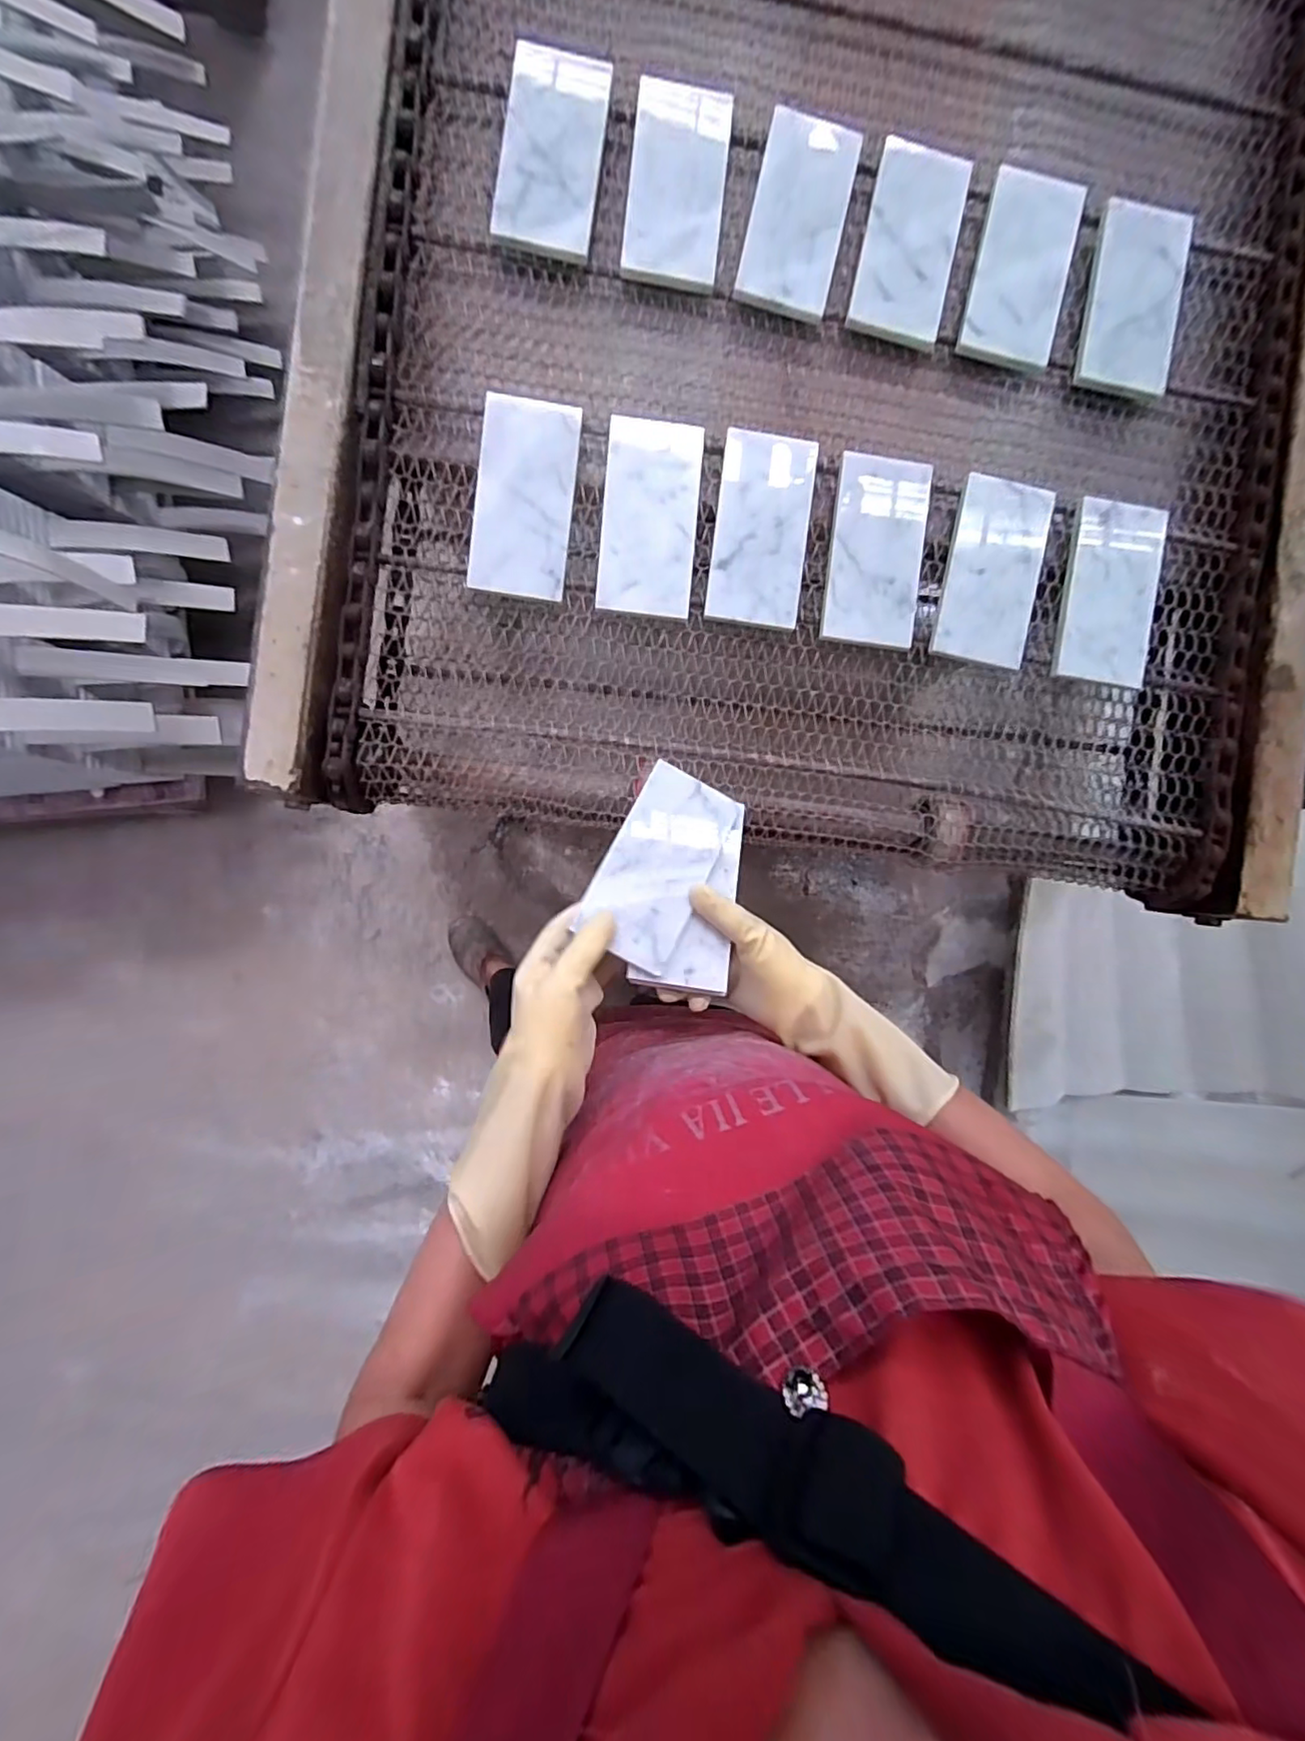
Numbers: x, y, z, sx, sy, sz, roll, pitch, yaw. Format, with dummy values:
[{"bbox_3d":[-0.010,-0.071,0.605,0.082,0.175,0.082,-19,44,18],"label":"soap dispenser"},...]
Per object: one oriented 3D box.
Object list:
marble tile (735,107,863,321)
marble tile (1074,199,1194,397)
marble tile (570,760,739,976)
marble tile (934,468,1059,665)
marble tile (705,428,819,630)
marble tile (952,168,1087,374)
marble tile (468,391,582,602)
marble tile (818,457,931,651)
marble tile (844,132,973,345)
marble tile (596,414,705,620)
[{"bbox_3d":[0.123,-0.546,0.503,0.077,0.011,0.152,13,90,-6],"label":"marble tile"},{"bbox_3d":[0.430,-0.507,0.536,0.085,0.010,0.153,7,96,-8],"label":"marble tile"},{"bbox_3d":[0.007,-0.007,0.464,0.076,0.008,0.151,29,72,-6],"label":"marble tile"},{"bbox_3d":[0.296,-0.257,0.520,0.082,0.010,0.162,15,88,-5],"label":"marble tile"},{"bbox_3d":[0.092,-0.285,0.506,0.078,0.007,0.154,7,91,-4],"label":"marble tile"},{"bbox_3d":[0.325,-0.524,0.525,0.086,0.011,0.163,13,91,-1],"label":"marble tile"},{"bbox_3d":[-0.104,-0.303,0.493,0.078,0.005,0.154,6,94,-5],"label":"marble tile"},{"bbox_3d":[0.191,-0.271,0.514,0.078,0.009,0.153,7,91,-3],"label":"marble tile"},{"bbox_3d":[0.223,-0.542,0.520,0.080,0.017,0.156,12,89,-4],"label":"marble tile"},{"bbox_3d":[-0.002,-0.292,0.499,0.078,0.007,0.159,5,91,-2],"label":"marble tile"}]

